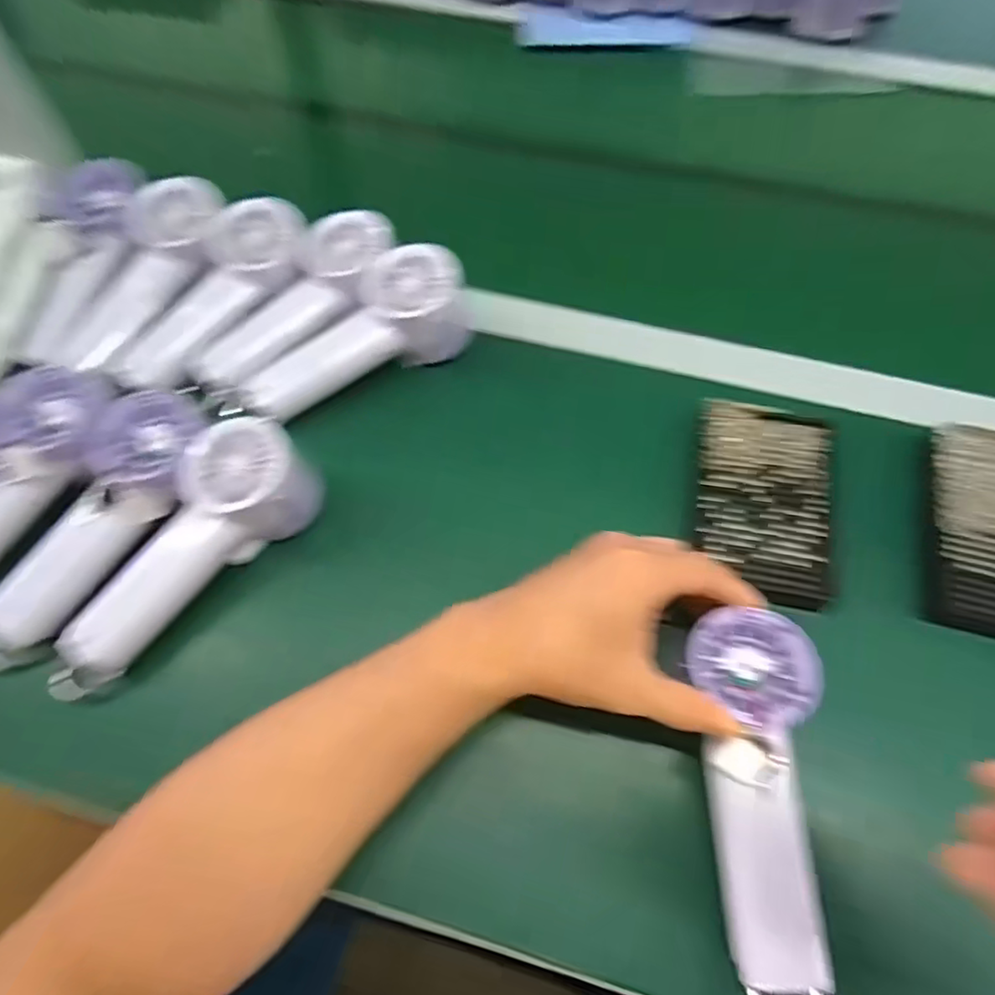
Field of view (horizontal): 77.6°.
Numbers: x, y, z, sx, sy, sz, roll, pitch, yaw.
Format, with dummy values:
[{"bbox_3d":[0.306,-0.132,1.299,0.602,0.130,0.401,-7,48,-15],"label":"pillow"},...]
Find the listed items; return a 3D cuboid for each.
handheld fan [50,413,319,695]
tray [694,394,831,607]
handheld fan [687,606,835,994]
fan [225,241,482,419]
[{"bbox_3d":[-0.198,0.041,0.402,0.061,0.067,0.199,38,85,17],"label":"handheld fan"},{"bbox_3d":[0.180,0.000,0.419,0.089,0.014,0.137,12,64,6],"label":"tray"},{"bbox_3d":[0.136,0.155,0.315,0.063,0.024,0.193,2,71,1],"label":"handheld fan"},{"bbox_3d":[-0.108,-0.107,0.467,0.195,0.064,0.062,-33,67,1],"label":"fan"}]

